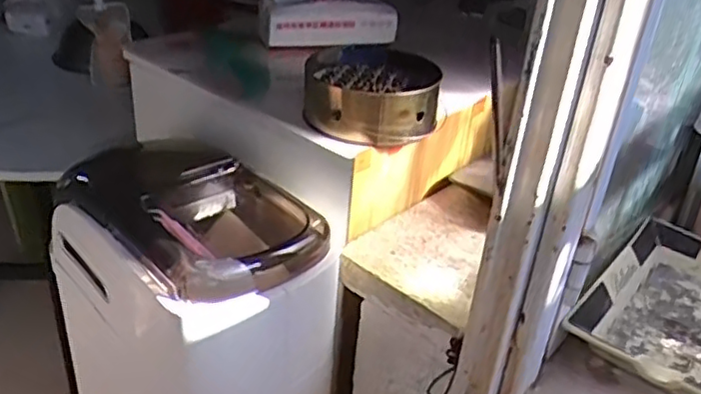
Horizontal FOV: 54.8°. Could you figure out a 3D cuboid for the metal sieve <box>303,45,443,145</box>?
[{"bbox_3d":[0.023,-0.118,0.723,0.141,0.073,0.157,7,27,0],"label":"metal sieve"}]

